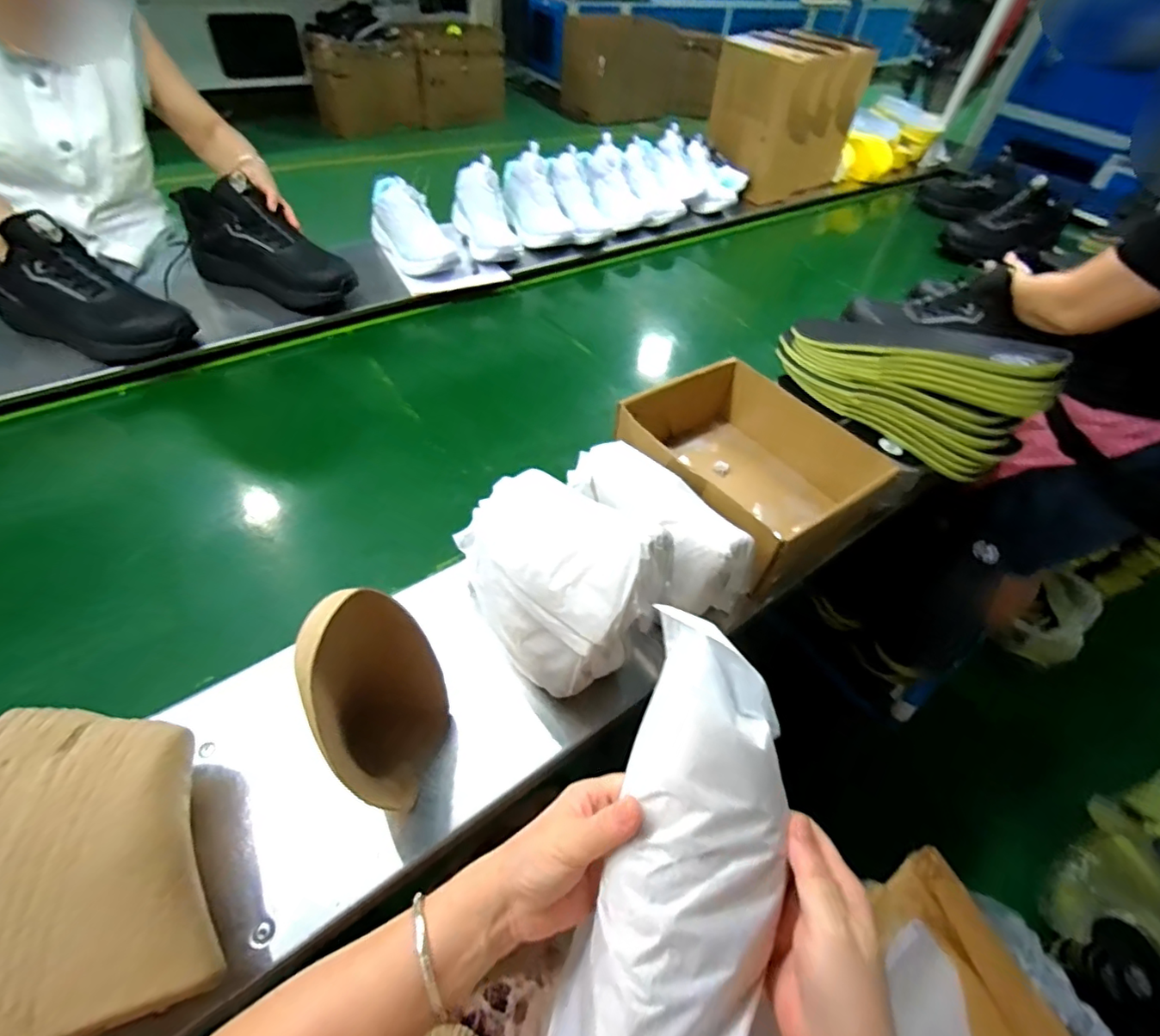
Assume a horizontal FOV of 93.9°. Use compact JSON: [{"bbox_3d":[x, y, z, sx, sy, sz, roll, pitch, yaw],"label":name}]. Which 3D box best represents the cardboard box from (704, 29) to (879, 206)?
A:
[{"bbox_3d":[0.515,-1.027,1.389,0.337,0.288,0.250,-33,61,-29],"label":"cardboard box"}]

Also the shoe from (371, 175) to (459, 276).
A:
[{"bbox_3d":[-0.318,-0.547,1.029,0.101,0.122,0.205,-26,57,-25],"label":"shoe"}]

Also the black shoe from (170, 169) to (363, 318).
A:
[{"bbox_3d":[-0.531,-0.447,0.912,0.288,0.189,0.124,28,53,17],"label":"black shoe"}]

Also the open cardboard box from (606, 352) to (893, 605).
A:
[{"bbox_3d":[0.210,-0.061,0.688,0.236,0.109,0.267,-29,58,-27],"label":"open cardboard box"}]

